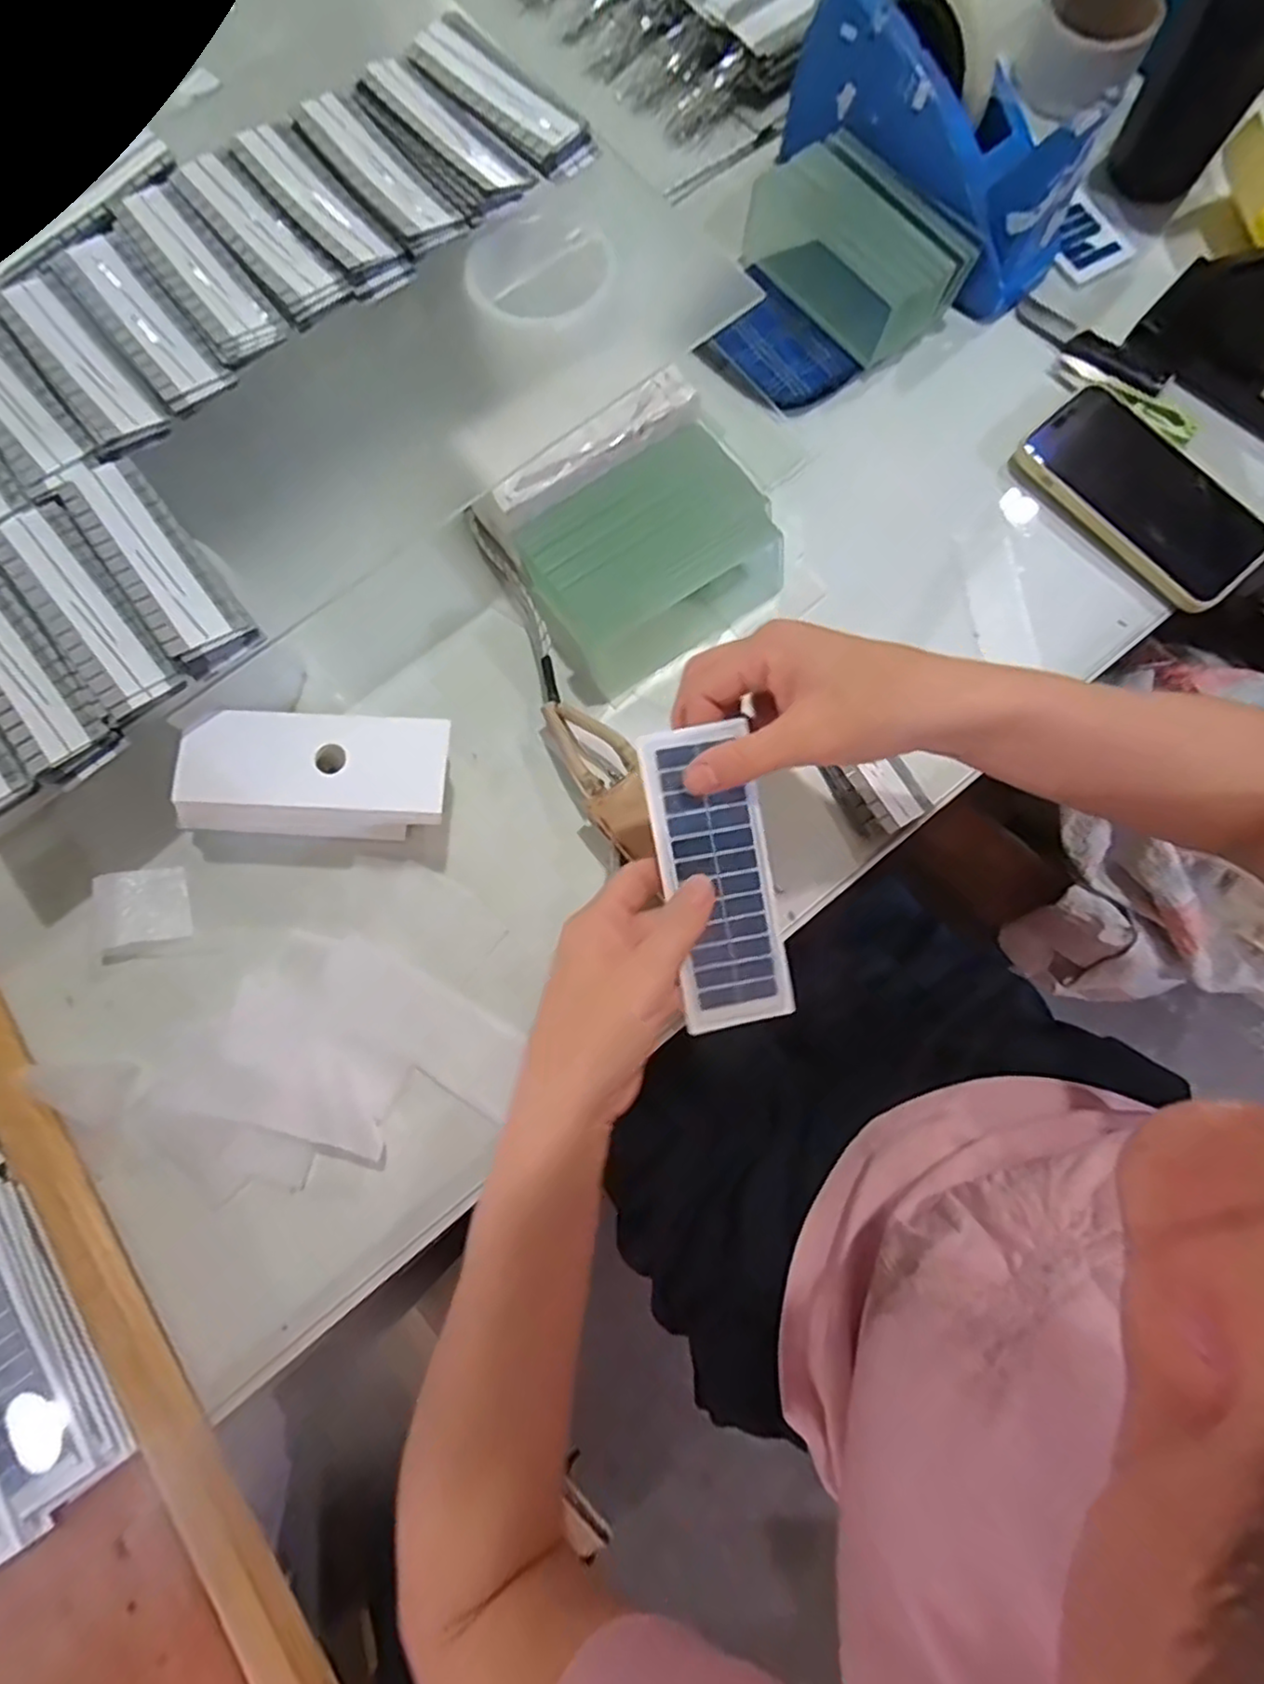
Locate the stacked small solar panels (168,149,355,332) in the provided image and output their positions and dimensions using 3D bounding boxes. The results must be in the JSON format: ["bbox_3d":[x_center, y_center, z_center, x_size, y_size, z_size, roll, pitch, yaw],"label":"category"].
[{"bbox_3d":[-0.218,-0.355,0.408,0.041,0.010,0.136,-41,81,-7],"label":"stacked small solar panels"}]

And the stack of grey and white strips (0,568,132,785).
[{"bbox_3d":[-0.312,-0.089,0.356,0.044,0.012,0.134,-40,81,-7],"label":"stack of grey and white strips"}]

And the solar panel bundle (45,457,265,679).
[{"bbox_3d":[-0.251,-0.149,0.368,0.043,0.014,0.137,-37,79,-19],"label":"solar panel bundle"}]

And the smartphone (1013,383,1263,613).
[{"bbox_3d":[0.336,-0.228,0.459,0.087,0.016,0.160,-39,81,-7],"label":"smartphone"}]

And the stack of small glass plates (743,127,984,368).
[{"bbox_3d":[0.154,-0.409,0.481,0.085,0.046,0.148,-42,82,-7],"label":"stack of small glass plates"}]

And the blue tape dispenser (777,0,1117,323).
[{"bbox_3d":[0.204,-0.465,0.457,0.218,0.112,0.071,44,82,-4],"label":"blue tape dispenser"}]

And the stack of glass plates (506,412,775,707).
[{"bbox_3d":[0.014,-0.171,0.432,0.144,0.054,0.103,-36,81,-6],"label":"stack of glass plates"}]

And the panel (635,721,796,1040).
[{"bbox_3d":[0.040,0.017,0.332,0.055,0.005,0.142,-15,96,-3],"label":"panel"}]

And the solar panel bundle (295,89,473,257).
[{"bbox_3d":[-0.151,-0.399,0.414,0.041,0.007,0.129,-38,81,-7],"label":"solar panel bundle"}]

